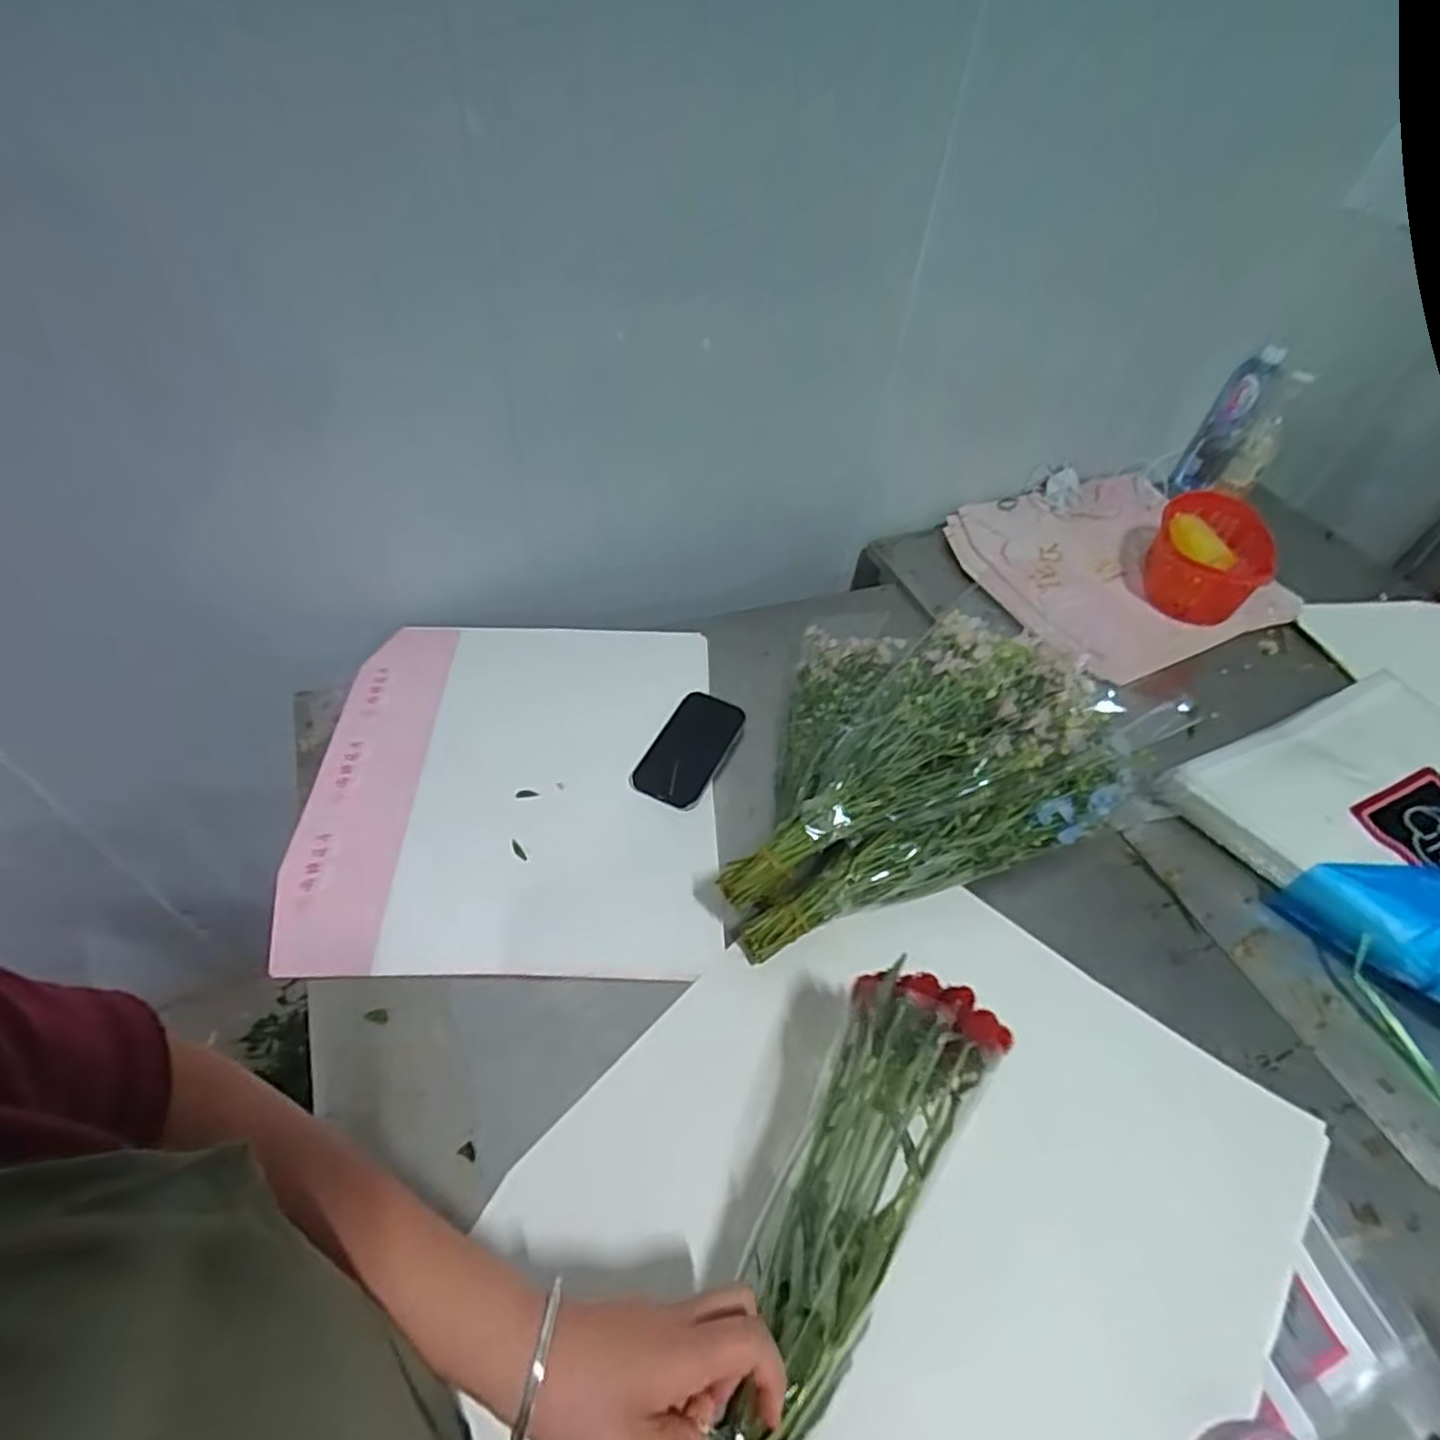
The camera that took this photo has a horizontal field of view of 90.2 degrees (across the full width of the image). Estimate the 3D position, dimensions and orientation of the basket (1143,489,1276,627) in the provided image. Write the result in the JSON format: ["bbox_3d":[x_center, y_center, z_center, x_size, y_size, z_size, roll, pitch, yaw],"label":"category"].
[{"bbox_3d":[0.688,-0.231,1.021,0.144,0.087,0.213,26,51,16],"label":"basket"}]

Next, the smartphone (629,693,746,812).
[{"bbox_3d":[-0.029,0.026,0.782,0.078,0.010,0.156,22,50,14],"label":"smartphone"}]

